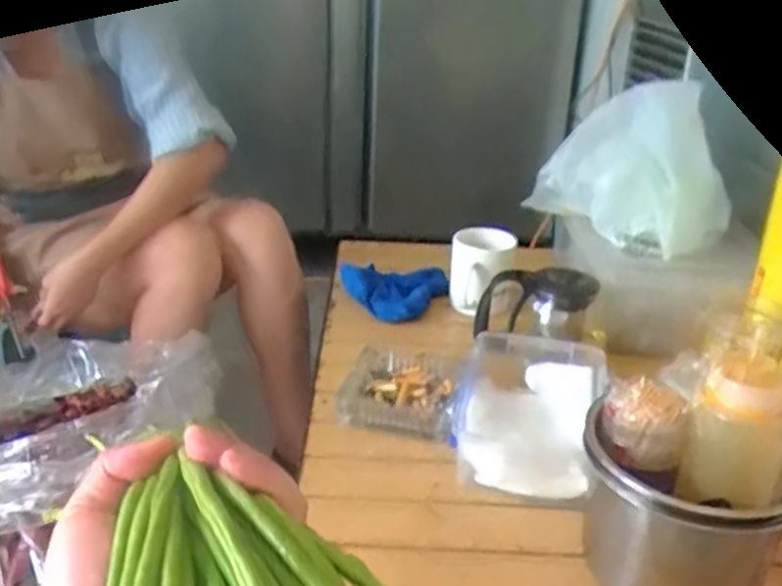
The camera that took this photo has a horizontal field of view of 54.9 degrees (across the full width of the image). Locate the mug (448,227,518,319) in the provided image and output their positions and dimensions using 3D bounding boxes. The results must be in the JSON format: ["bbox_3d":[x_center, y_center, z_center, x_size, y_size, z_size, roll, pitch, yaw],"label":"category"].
[{"bbox_3d":[0.118,-0.027,0.992,0.084,0.099,0.093,5,25,6],"label":"mug"}]

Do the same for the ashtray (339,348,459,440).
[{"bbox_3d":[0.011,0.108,0.805,0.119,0.038,0.137,7,25,8],"label":"ashtray"}]

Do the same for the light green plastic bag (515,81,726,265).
[{"bbox_3d":[0.313,-0.168,0.956,0.193,0.181,0.159,22,31,36],"label":"light green plastic bag"}]

